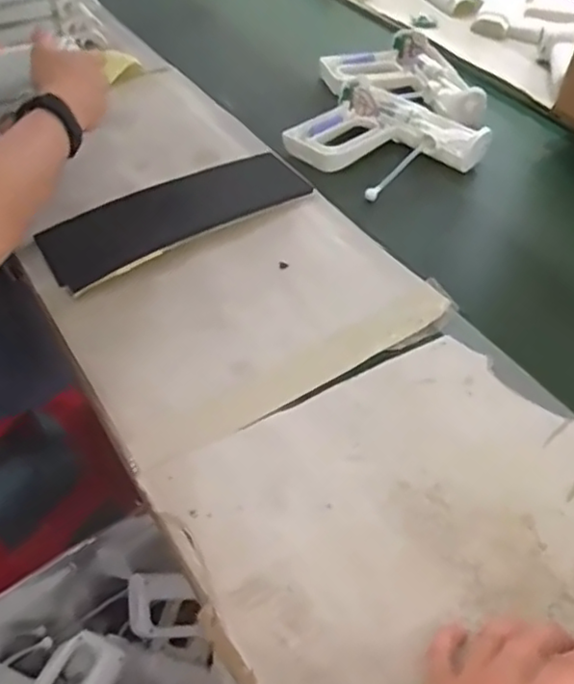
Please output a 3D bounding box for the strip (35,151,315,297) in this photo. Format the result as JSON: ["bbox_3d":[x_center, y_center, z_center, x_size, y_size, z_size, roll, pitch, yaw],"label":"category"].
[{"bbox_3d":[-0.123,-0.148,0.750,0.299,0.018,0.124,-27,53,-23],"label":"strip"}]

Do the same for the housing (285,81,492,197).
[{"bbox_3d":[0.121,-0.265,0.848,0.186,0.034,0.213,-34,55,-27],"label":"housing"}]

